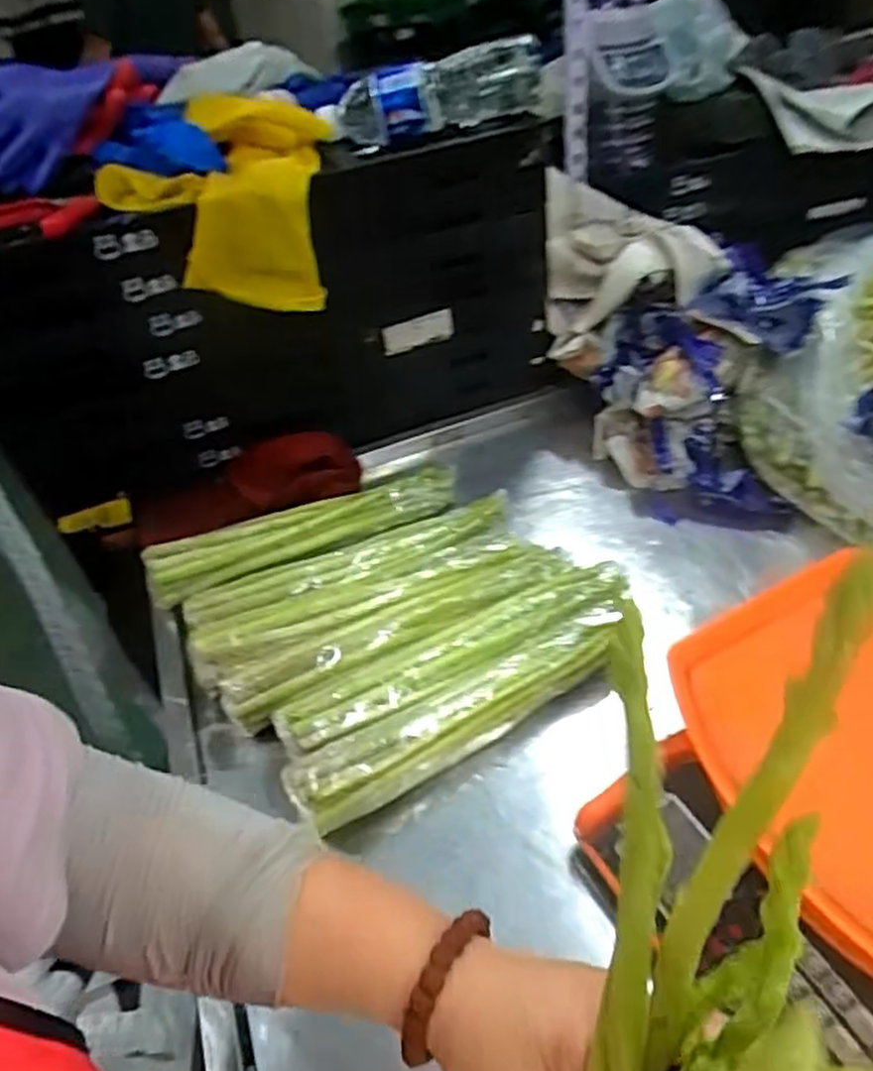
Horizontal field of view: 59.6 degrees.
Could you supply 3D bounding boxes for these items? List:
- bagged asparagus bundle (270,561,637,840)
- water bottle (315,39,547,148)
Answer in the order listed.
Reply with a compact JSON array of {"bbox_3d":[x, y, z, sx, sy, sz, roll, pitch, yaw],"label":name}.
[{"bbox_3d":[0.025,0.116,0.625,0.319,0.053,0.106,-26,46,-19],"label":"bagged asparagus bundle"},{"bbox_3d":[-0.001,-0.439,0.755,0.218,0.068,0.065,-11,43,-4],"label":"water bottle"}]

